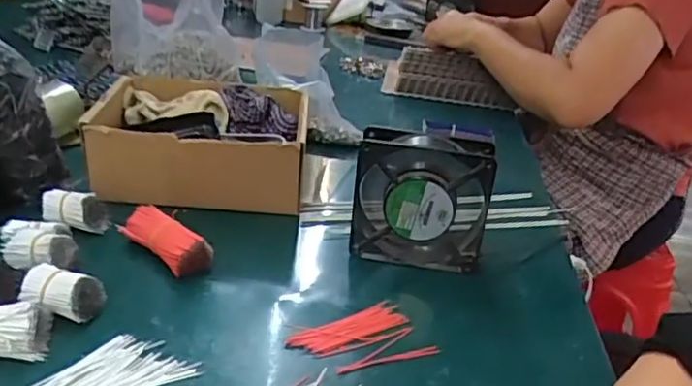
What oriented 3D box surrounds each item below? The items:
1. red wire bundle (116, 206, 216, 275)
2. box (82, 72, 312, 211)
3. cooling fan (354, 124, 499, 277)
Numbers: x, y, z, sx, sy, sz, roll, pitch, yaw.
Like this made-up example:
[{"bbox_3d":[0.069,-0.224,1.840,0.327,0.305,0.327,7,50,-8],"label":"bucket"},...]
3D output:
[{"bbox_3d":[-0.157,0.043,0.535,0.086,0.037,0.034,20,28,27],"label":"red wire bundle"},{"bbox_3d":[-0.152,-0.053,0.663,0.210,0.090,0.162,5,25,-3],"label":"box"},{"bbox_3d":[0.068,0.009,0.561,0.120,0.125,0.045,7,25,2],"label":"cooling fan"}]

